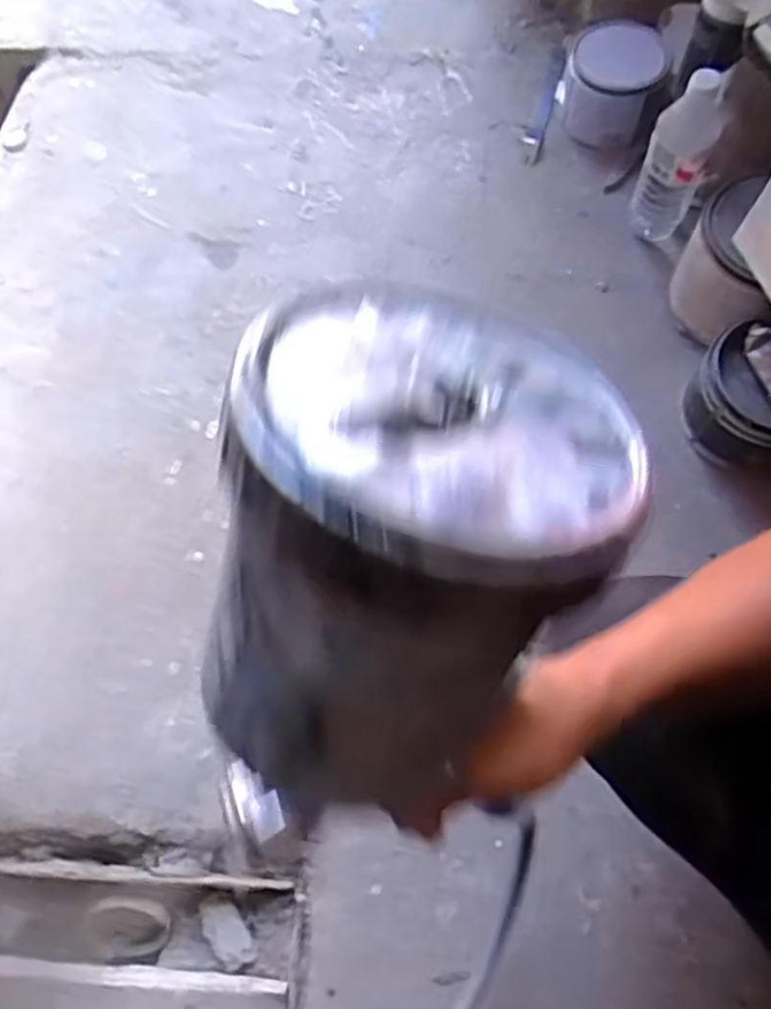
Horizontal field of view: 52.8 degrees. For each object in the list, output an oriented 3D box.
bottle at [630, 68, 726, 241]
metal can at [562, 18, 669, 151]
[{"bbox_3d":[0.346,-0.404,0.922,0.078,0.222,0.054,21,69,9],"label":"bottle"},{"bbox_3d":[0.306,-0.572,1.048,0.128,0.102,0.146,17,69,8],"label":"metal can"}]

